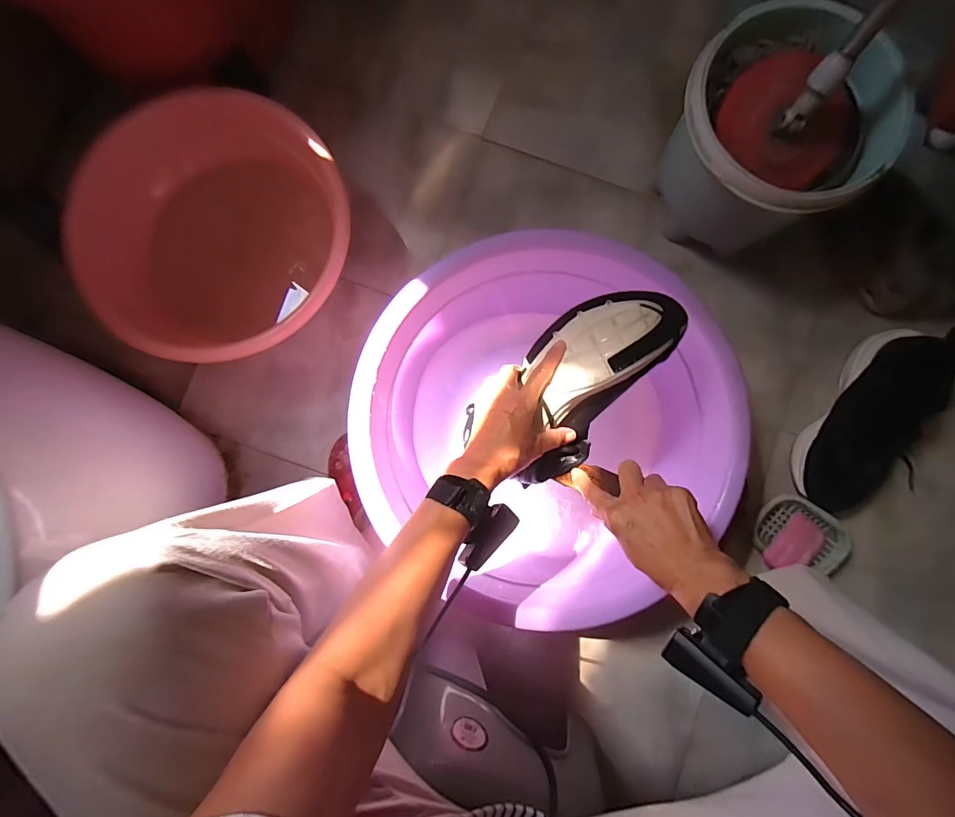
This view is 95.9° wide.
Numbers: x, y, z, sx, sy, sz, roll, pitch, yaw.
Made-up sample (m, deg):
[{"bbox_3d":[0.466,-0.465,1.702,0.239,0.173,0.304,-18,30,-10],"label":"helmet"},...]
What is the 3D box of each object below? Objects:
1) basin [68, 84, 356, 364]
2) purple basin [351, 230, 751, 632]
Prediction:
[{"bbox_3d":[-0.345,-0.244,0.609,0.330,0.142,0.346,0,85,0],"label":"basin"},{"bbox_3d":[0.082,0.017,0.568,0.411,0.195,0.422,0,85,0],"label":"purple basin"}]

